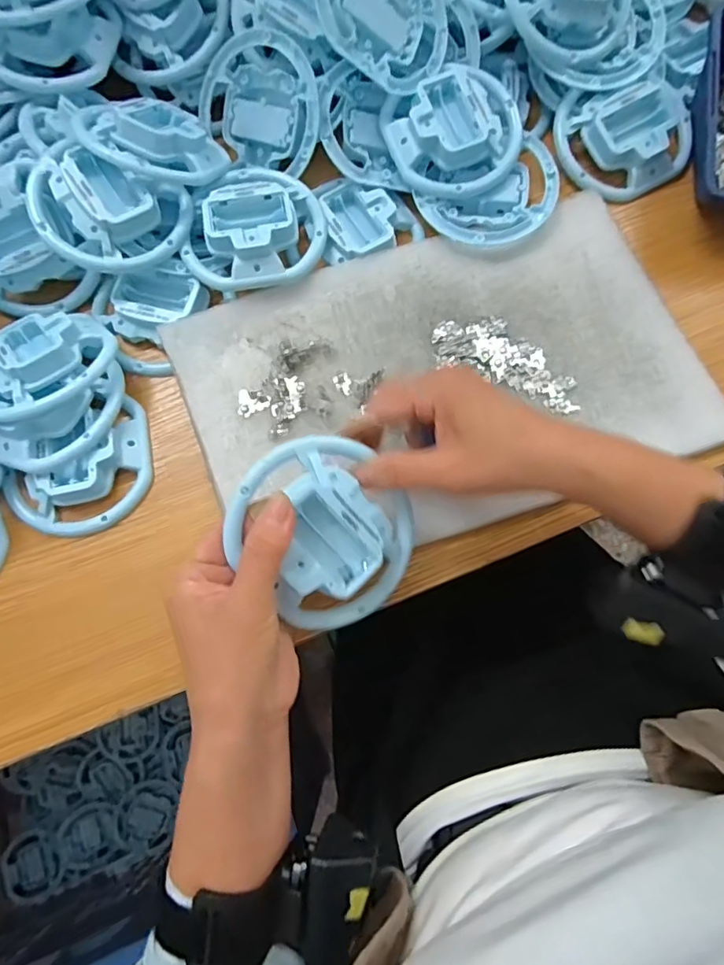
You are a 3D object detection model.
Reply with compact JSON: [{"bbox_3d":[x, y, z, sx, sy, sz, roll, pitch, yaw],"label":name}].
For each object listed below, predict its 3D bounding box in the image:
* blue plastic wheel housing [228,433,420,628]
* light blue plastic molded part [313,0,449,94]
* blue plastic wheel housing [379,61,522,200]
[{"bbox_3d":[-0.019,0.026,0.297,0.086,0.028,0.102,-41,104,-11],"label":"blue plastic wheel housing"},{"bbox_3d":[0.017,-0.331,0.377,0.103,0.016,0.107,-5,101,-28],"label":"light blue plastic molded part"},{"bbox_3d":[0.070,-0.263,0.399,0.099,0.022,0.092,0,80,-1],"label":"blue plastic wheel housing"}]

